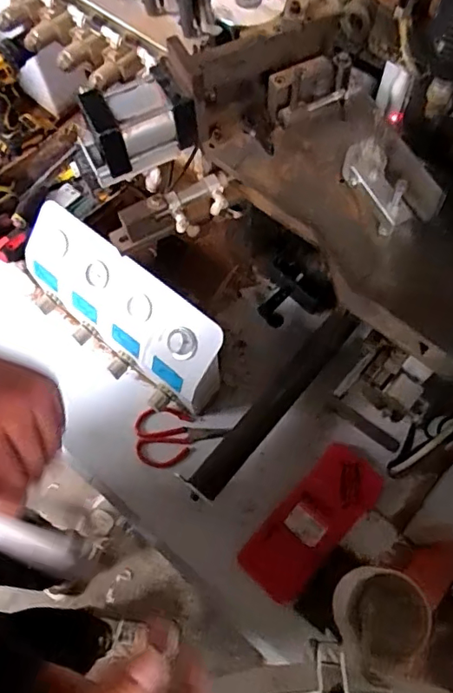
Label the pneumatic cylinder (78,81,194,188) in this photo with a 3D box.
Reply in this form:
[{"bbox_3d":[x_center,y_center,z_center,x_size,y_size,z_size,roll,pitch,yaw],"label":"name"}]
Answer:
[{"bbox_3d":[-0.115,-0.271,0.649,0.142,0.079,0.077,-21,69,-7],"label":"pneumatic cylinder"}]

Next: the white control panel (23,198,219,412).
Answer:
[{"bbox_3d":[-0.170,-0.056,0.842,0.376,0.157,0.112,36,73,15],"label":"white control panel"}]

